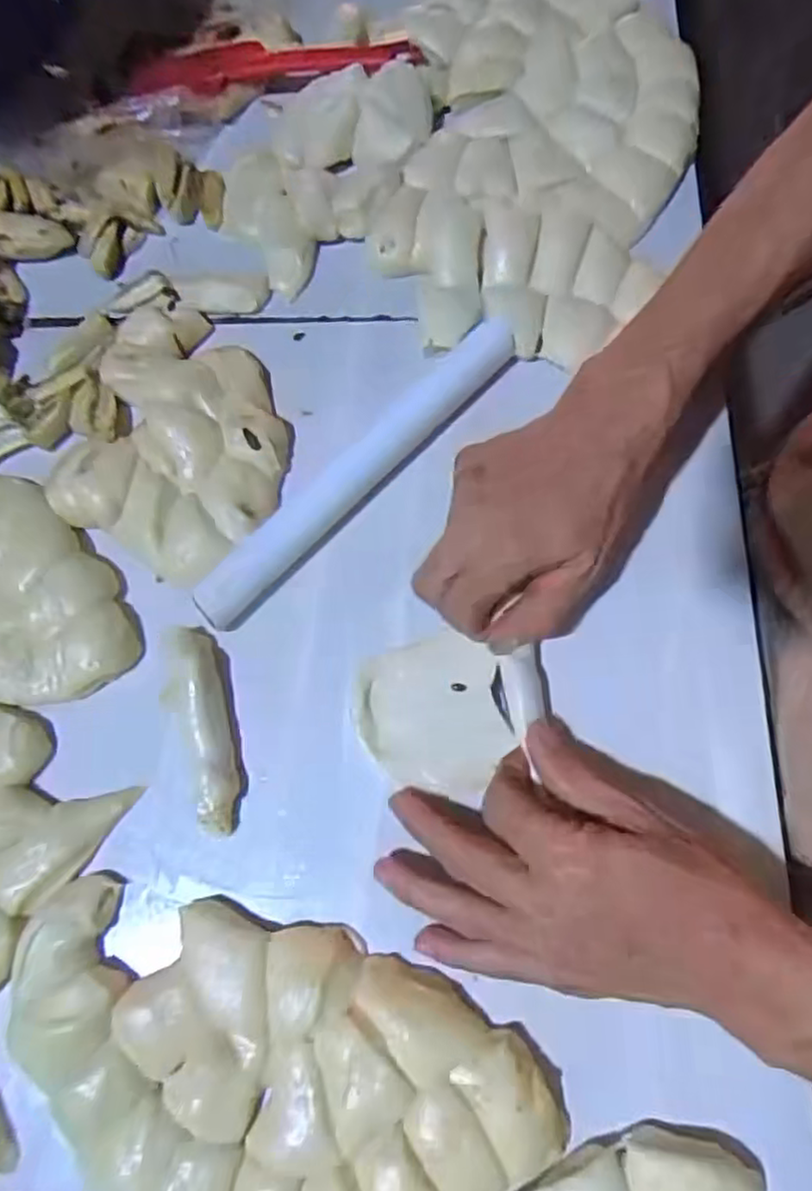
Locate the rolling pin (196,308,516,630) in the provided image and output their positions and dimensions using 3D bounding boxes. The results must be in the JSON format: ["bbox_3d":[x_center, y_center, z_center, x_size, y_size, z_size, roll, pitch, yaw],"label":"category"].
[{"bbox_3d":[-0.022,-0.073,0.380,0.025,0.025,0.231,43,79,13],"label":"rolling pin"}]

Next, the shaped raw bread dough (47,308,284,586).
[{"bbox_3d":[-0.129,-0.092,0.390,0.125,0.021,0.158,13,74,6],"label":"shaped raw bread dough"}]

